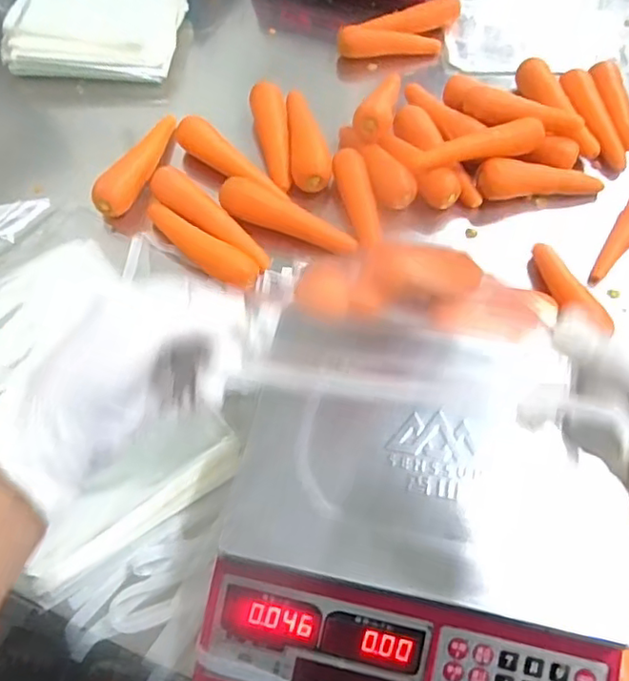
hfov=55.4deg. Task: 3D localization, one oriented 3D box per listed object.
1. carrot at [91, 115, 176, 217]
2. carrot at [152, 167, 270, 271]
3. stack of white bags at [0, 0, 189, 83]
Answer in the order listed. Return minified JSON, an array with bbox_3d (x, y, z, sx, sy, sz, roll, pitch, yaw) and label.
[{"bbox_3d":[-0.214,-0.221,0.741,0.034,0.037,0.174,19,62,10],"label":"carrot"},{"bbox_3d":[-0.120,-0.136,0.687,0.041,0.033,0.181,-41,68,-21],"label":"carrot"},{"bbox_3d":[-0.307,-0.456,0.857,0.226,0.050,0.192,4,60,2],"label":"stack of white bags"}]

